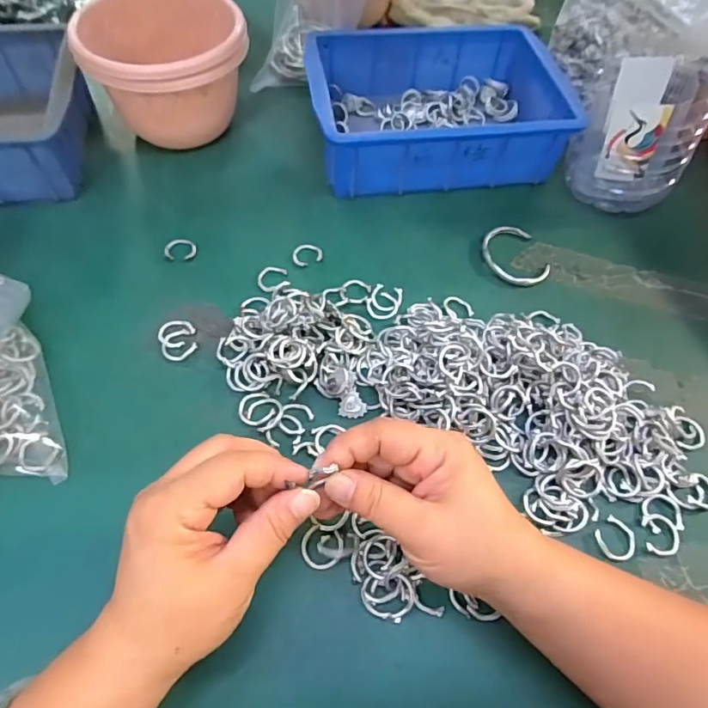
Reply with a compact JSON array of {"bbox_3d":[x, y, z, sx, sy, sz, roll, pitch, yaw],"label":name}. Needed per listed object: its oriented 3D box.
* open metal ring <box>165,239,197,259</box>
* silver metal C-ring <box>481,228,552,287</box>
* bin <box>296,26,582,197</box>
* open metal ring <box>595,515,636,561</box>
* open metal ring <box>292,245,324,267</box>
[{"bbox_3d":[-0.151,-0.092,0.427,0.025,0.004,0.024,2,59,-3],"label":"open metal ring"},{"bbox_3d":[0.144,-0.089,0.440,0.053,0.007,0.069,-18,62,-14],"label":"silver metal C-ring"},{"bbox_3d":[0.079,-0.249,0.495,0.240,0.068,0.174,-5,60,-7],"label":"bin"},{"bbox_3d":[0.169,0.119,0.313,0.025,0.004,0.024,2,59,-3],"label":"open metal ring"},{"bbox_3d":[-0.041,-0.088,0.430,0.026,0.004,0.024,2,59,-3],"label":"open metal ring"}]

